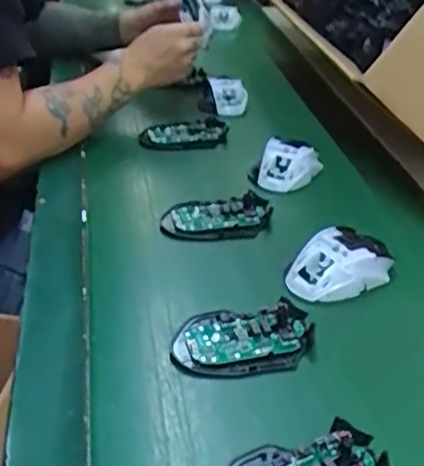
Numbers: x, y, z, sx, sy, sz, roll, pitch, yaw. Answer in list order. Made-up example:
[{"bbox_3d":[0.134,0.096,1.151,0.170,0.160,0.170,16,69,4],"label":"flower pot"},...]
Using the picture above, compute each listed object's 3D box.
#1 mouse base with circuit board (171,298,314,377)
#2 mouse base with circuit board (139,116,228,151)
[{"bbox_3d":[0.025,0.084,0.519,0.108,0.020,0.063,-1,31,-3],"label":"mouse base with circuit board"},{"bbox_3d":[-0.031,-0.119,0.797,0.104,0.022,0.048,-8,32,-15],"label":"mouse base with circuit board"}]

